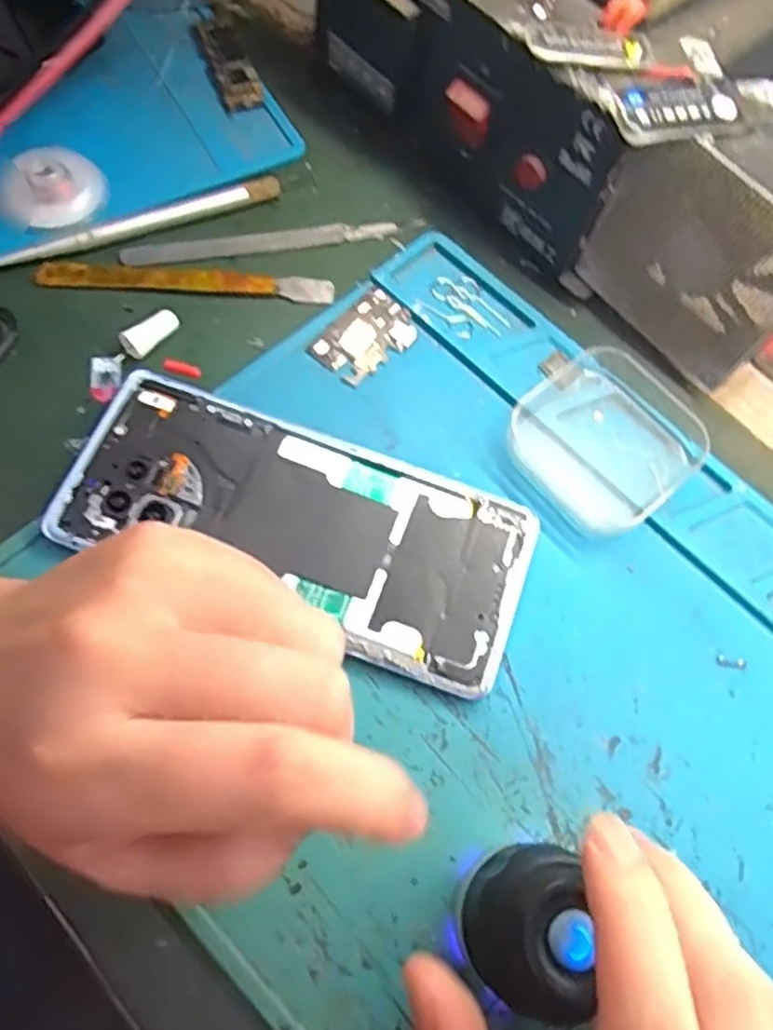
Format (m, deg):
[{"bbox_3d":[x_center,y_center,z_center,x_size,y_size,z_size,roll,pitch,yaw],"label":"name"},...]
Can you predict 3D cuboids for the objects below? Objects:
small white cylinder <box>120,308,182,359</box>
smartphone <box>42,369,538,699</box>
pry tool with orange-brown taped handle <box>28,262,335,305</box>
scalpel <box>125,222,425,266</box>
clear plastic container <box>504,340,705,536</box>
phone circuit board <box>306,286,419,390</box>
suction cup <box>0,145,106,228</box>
[{"bbox_3d":[-0.095,-0.074,0.293,0.010,0.007,0.024,38,71,11],"label":"small white cylinder"},{"bbox_3d":[-0.031,0.003,0.264,0.162,0.012,0.073,20,69,5],"label":"smartphone"},{"bbox_3d":[-0.084,-0.099,0.308,0.121,0.007,0.012,2,68,-2],"label":"pry tool with orange-brown taped handle"},{"bbox_3d":[-0.049,-0.120,0.321,0.128,0.006,0.011,-12,69,-8],"label":"scalpel"},{"bbox_3d":[0.085,-0.029,0.282,0.064,0.017,0.061,-36,74,-16],"label":"clear plastic container"},{"bbox_3d":[-0.008,-0.074,0.302,0.045,0.004,0.029,-41,76,-17],"label":"phone circuit board"},{"bbox_3d":[-0.141,-0.139,0.311,0.041,0.013,0.032,-27,72,-13],"label":"suction cup"}]

